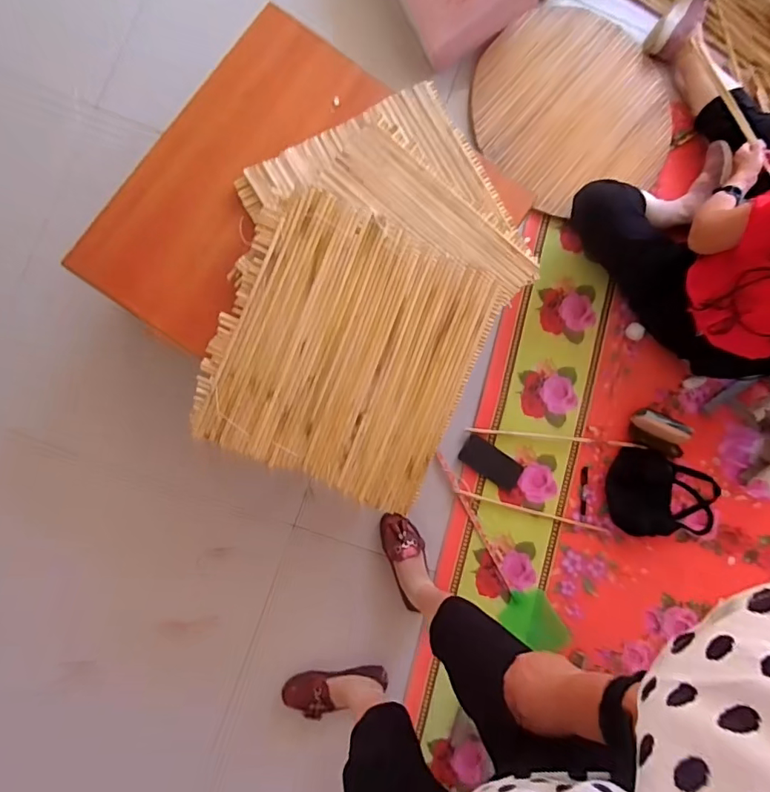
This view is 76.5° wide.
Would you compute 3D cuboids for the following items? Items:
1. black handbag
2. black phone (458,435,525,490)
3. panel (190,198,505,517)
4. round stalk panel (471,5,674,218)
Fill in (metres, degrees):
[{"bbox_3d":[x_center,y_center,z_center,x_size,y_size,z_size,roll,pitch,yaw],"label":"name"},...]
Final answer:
[{"bbox_3d":[0.749,0.262,1.318,0.300,0.038,0.225,4,86,-6],"label":"black handbag"},{"bbox_3d":[0.280,0.176,1.283,0.172,0.009,0.077,33,84,-3],"label":"black phone"},{"bbox_3d":[-0.076,-0.081,0.957,0.486,0.023,0.522,25,91,-4],"label":"panel"},{"bbox_3d":[0.515,-0.788,1.349,0.512,0.040,0.555,0,88,0],"label":"round stalk panel"}]

